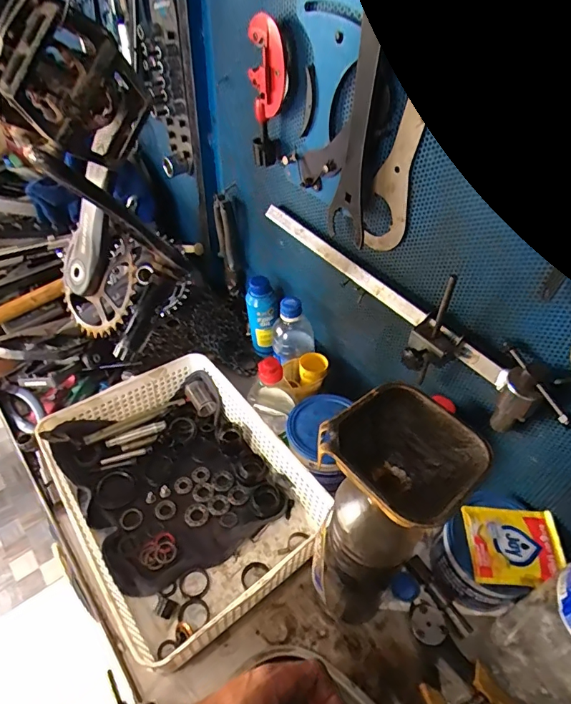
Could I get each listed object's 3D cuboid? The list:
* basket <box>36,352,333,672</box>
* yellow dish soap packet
[{"bbox_3d":[-0.130,0.165,0.563,0.270,0.091,0.328,-30,54,-28],"label":"basket"},{"bbox_3d":[0.241,0.202,0.474,0.094,0.009,0.079,3,45,1],"label":"yellow dish soap packet"}]

